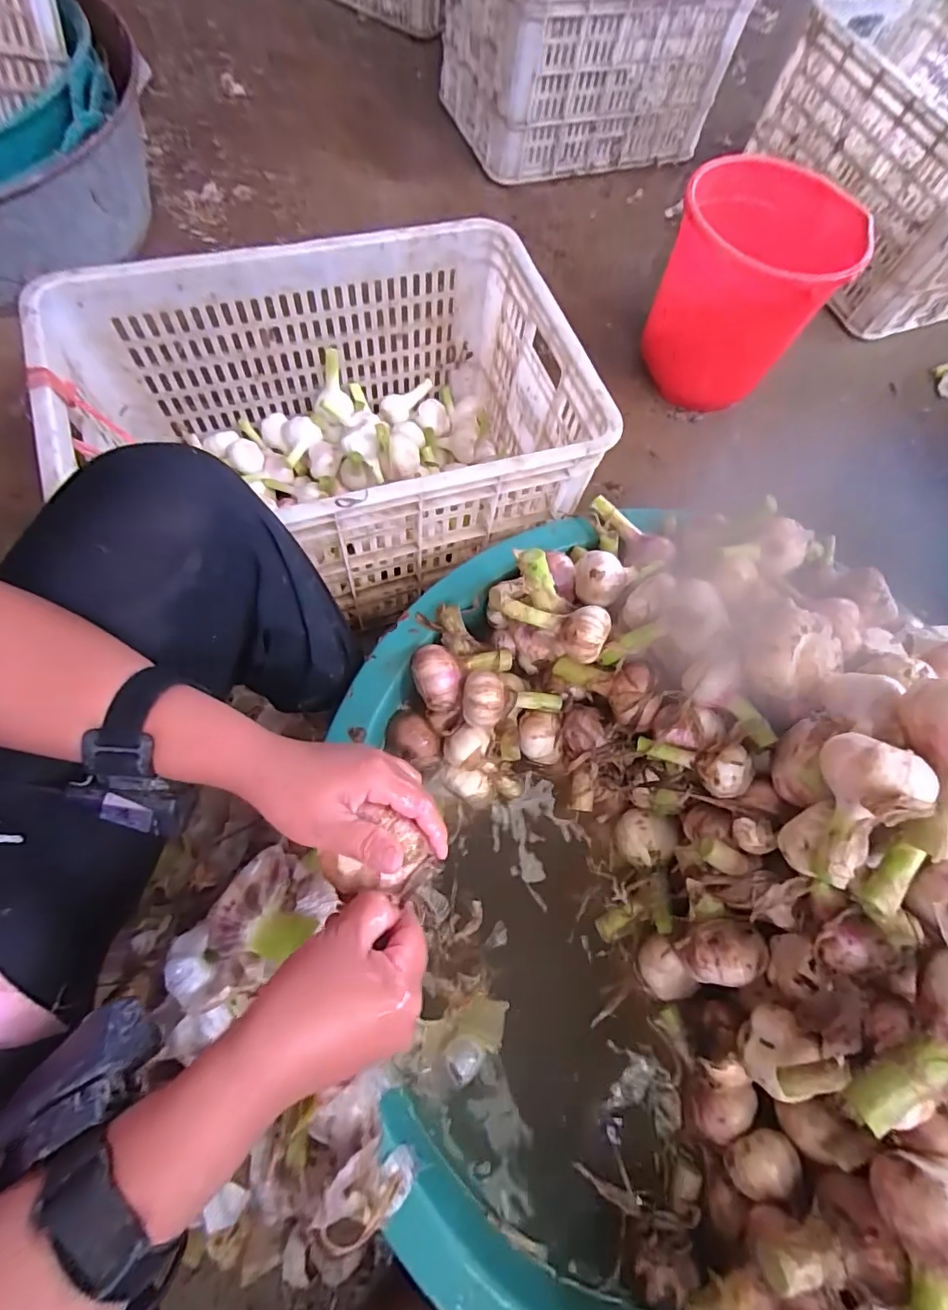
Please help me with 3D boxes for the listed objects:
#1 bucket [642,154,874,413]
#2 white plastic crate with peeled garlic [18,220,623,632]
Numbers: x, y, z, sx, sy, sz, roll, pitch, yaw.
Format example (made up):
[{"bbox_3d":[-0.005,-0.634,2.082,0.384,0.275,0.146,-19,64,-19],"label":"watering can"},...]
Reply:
[{"bbox_3d":[0.441,-0.604,0.880,0.253,0.233,0.269,2,70,-5],"label":"bucket"},{"bbox_3d":[-0.162,-0.261,0.654,0.538,0.251,0.363,-15,73,-11],"label":"white plastic crate with peeled garlic"}]

